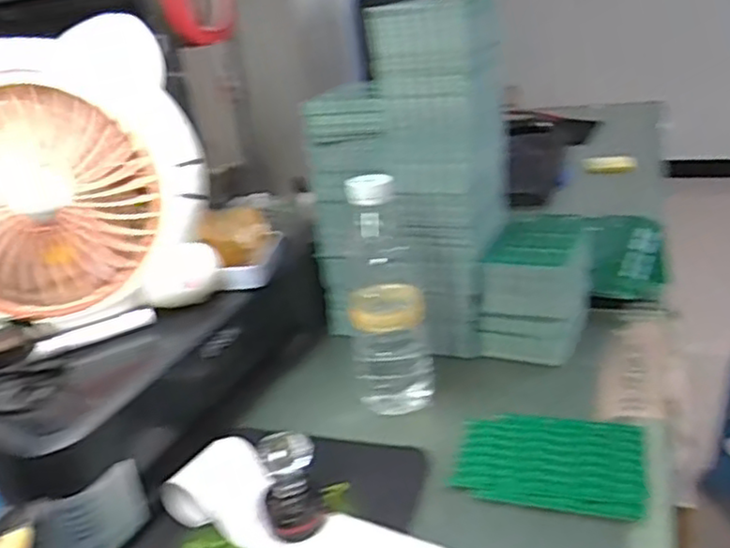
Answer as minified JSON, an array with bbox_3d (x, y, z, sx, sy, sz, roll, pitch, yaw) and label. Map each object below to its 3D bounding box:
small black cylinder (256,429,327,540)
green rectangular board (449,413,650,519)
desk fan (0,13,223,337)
[{"bbox_3d":[-0.058,0.159,0.515,0.049,0.073,0.048,-11,24,-9],"label":"small black cylinder"},{"bbox_3d":[0.154,0.151,0.558,0.147,0.014,0.124,1,19,16],"label":"green rectangular board"},{"bbox_3d":[-0.269,-0.071,0.553,0.262,0.227,0.088,-18,26,-24],"label":"desk fan"}]

